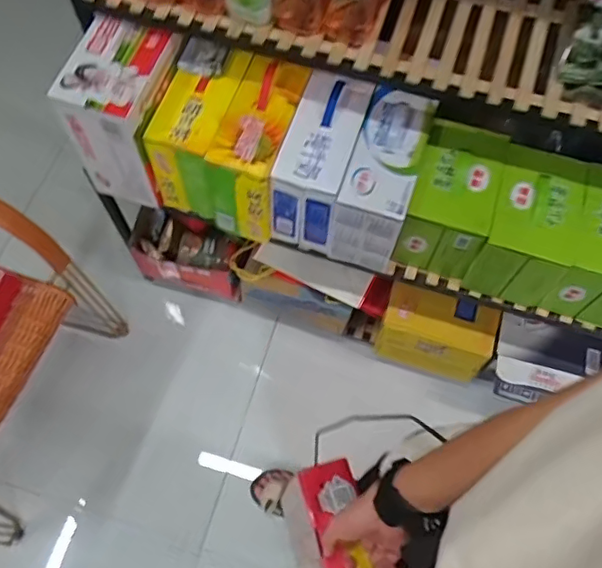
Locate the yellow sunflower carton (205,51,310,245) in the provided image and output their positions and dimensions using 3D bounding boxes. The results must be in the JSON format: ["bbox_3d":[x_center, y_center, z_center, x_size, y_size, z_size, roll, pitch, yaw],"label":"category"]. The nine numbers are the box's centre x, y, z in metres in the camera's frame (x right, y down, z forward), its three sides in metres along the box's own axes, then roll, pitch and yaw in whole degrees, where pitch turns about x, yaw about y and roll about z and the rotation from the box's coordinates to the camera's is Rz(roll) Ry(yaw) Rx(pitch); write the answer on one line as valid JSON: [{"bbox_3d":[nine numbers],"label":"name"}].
[{"bbox_3d":[-0.078,-0.236,0.994,0.111,0.214,0.218,17,67,6],"label":"yellow sunflower carton"}]

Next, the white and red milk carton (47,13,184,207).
[{"bbox_3d":[-0.302,-0.294,0.991,0.143,0.259,0.177,15,67,5],"label":"white and red milk carton"}]

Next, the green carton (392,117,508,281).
[{"bbox_3d":[0.269,-0.155,1.020,0.135,0.158,0.216,17,67,6],"label":"green carton"}]

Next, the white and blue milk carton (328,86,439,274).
[{"bbox_3d":[0.144,-0.186,1.013,0.112,0.206,0.239,17,67,6],"label":"white and blue milk carton"}]

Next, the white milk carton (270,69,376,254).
[{"bbox_3d":[0.035,-0.216,1.016,0.110,0.208,0.220,18,67,6],"label":"white milk carton"}]

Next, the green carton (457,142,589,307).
[{"bbox_3d":[0.400,-0.106,1.010,0.138,0.160,0.216,16,67,5],"label":"green carton"}]

